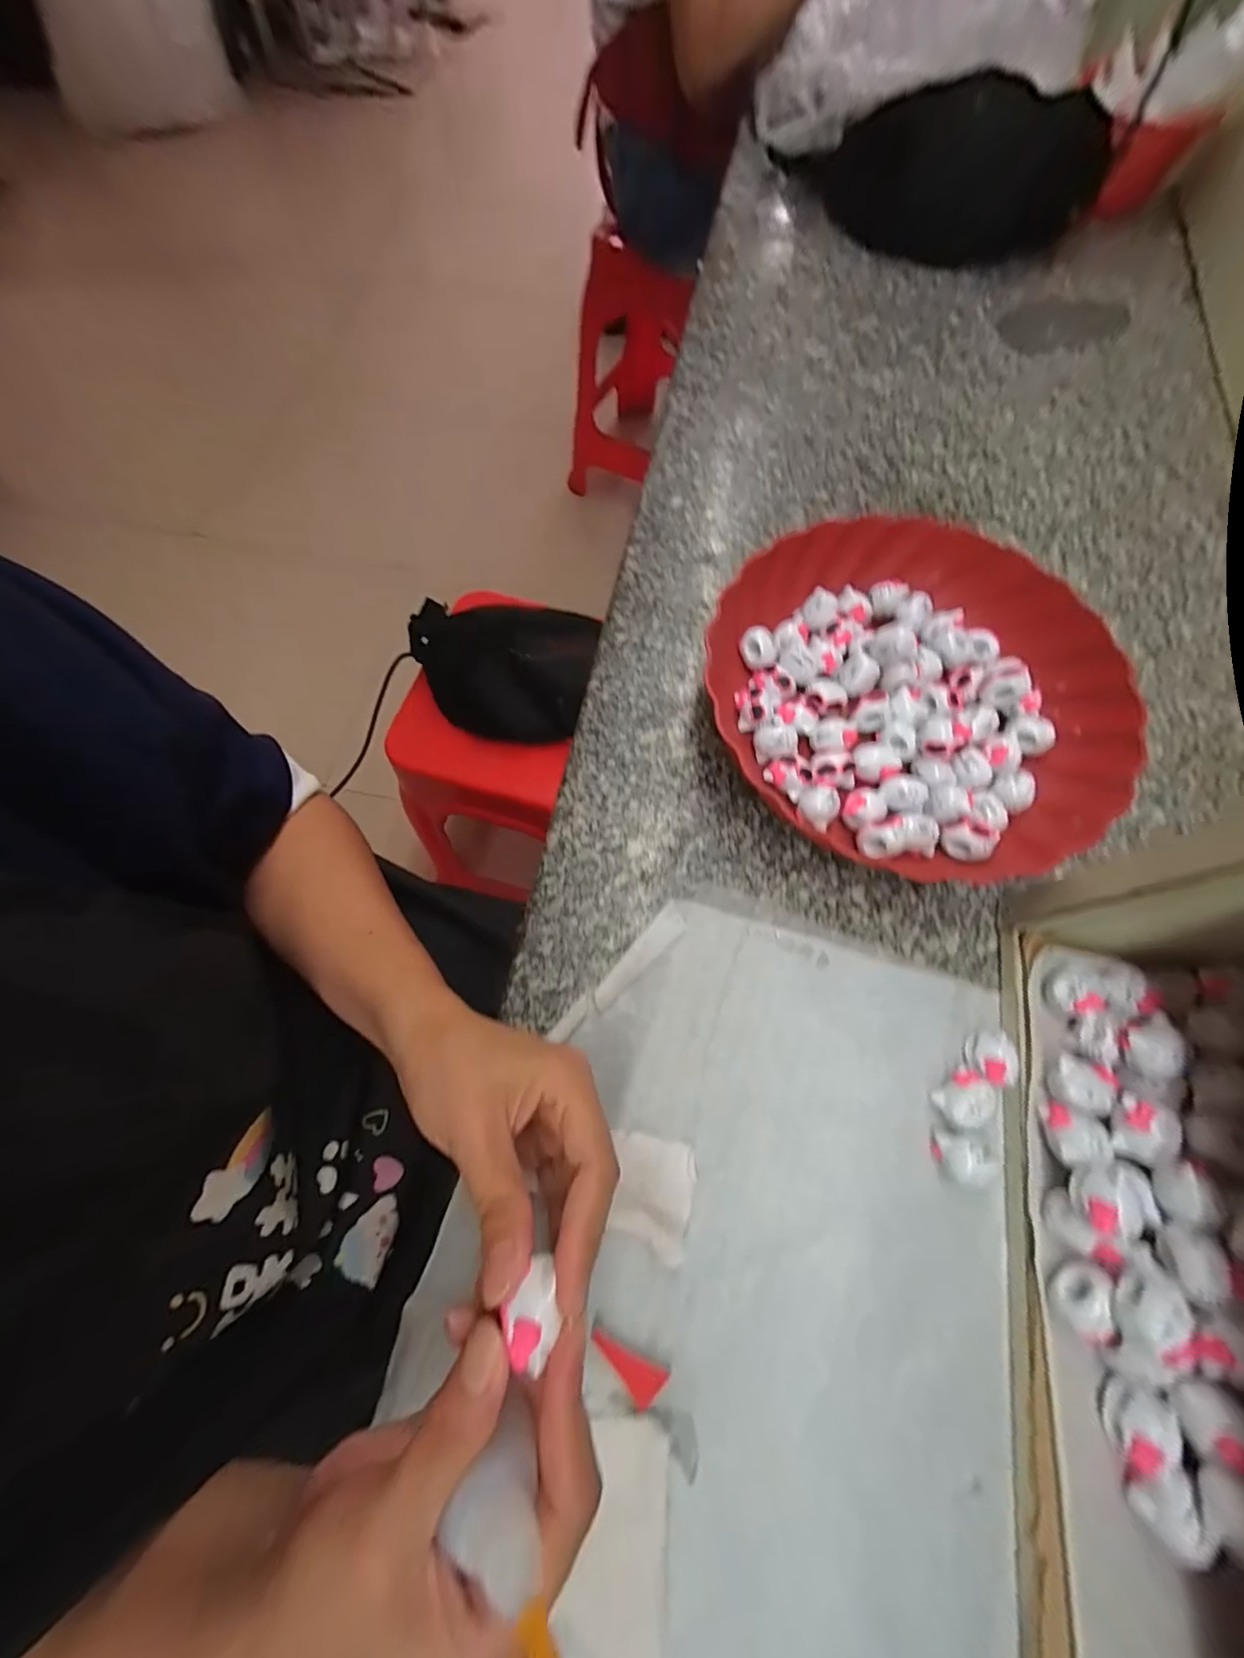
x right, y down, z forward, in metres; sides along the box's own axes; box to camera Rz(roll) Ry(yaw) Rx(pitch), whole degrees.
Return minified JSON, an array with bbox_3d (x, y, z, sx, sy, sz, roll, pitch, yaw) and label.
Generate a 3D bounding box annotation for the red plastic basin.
[{"bbox_3d":[0.181,-0.086,0.332,0.223,0.053,0.232,0,68,-1],"label":"red plastic basin"}]

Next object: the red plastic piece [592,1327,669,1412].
[{"bbox_3d":[0.001,0.229,0.226,0.034,0.005,0.014,23,69,8],"label":"red plastic piece"}]

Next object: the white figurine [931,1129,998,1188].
[{"bbox_3d":[0.160,0.155,0.251,0.021,0.020,0.021,5,68,1],"label":"white figurine"}]

